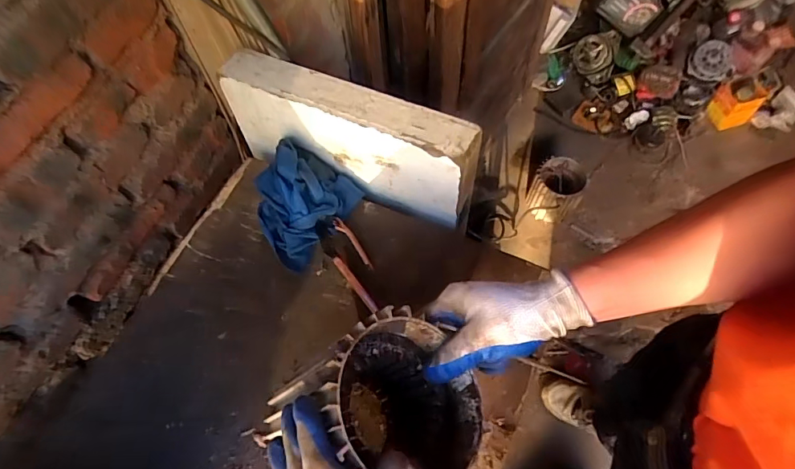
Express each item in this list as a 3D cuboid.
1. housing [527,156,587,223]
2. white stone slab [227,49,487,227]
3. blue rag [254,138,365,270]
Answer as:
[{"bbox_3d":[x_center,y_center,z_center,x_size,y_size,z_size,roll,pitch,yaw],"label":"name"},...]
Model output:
[{"bbox_3d":[0.448,-0.116,1.329,0.129,0.180,0.134,-2,63,3],"label":"housing"},{"bbox_3d":[-0.062,-0.130,0.631,0.344,0.157,0.069,20,66,13],"label":"white stone slab"},{"bbox_3d":[-0.131,-0.051,0.608,0.120,0.075,0.149,33,69,19],"label":"blue rag"}]

